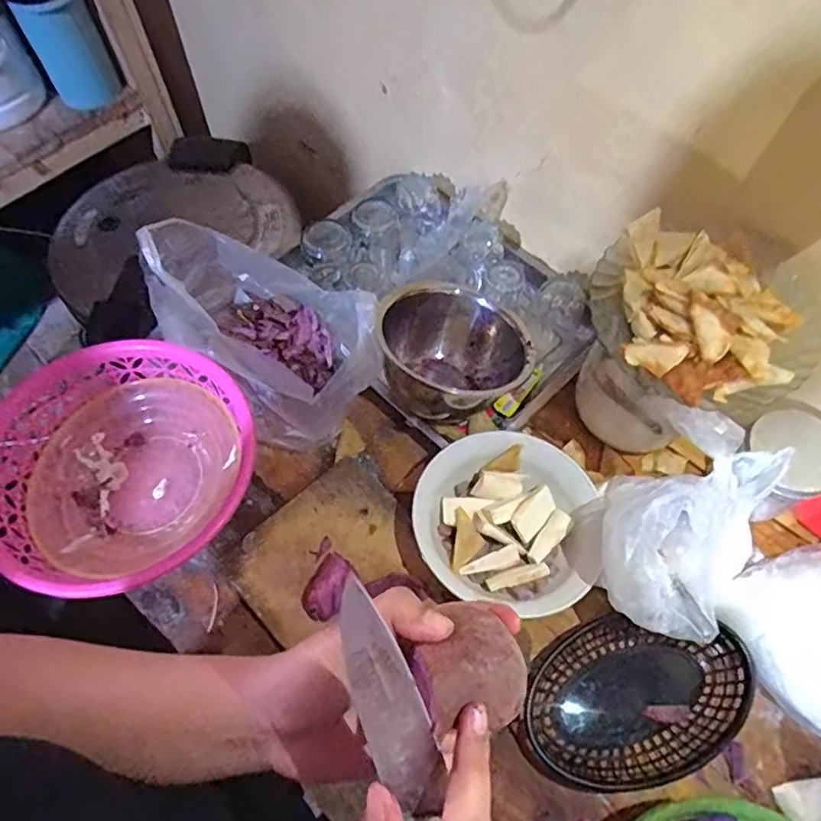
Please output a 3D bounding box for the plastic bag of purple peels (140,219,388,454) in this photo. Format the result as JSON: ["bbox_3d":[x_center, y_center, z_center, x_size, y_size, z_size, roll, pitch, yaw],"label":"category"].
[{"bbox_3d":[-0.153,-0.088,0.646,0.261,0.151,0.152,39,67,17],"label":"plastic bag of purple peels"}]

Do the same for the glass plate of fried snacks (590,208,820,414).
[{"bbox_3d":[0.249,-0.084,0.495,0.178,0.042,0.180,1,62,-2],"label":"glass plate of fried snacks"}]

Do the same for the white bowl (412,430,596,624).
[{"bbox_3d":[0.097,0.110,0.607,0.175,0.058,0.171,21,63,9],"label":"white bowl"}]

